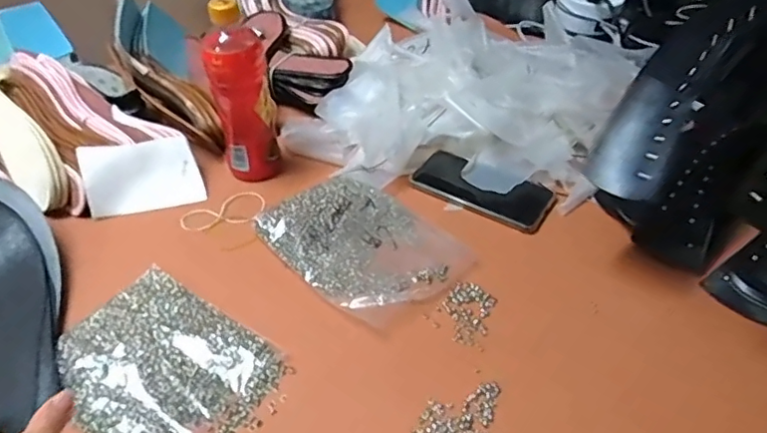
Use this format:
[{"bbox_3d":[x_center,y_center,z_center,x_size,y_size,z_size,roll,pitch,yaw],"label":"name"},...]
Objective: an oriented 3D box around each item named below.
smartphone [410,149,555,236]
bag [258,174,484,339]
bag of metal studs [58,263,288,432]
[{"bbox_3d":[0.109,-0.035,0.635,0.164,0.015,0.079,22,47,23],"label":"smartphone"},{"bbox_3d":[-0.022,0.019,0.562,0.193,0.026,0.142,32,52,29],"label":"bag"},{"bbox_3d":[-0.188,0.126,0.467,0.177,0.020,0.140,25,49,24],"label":"bag of metal studs"}]

